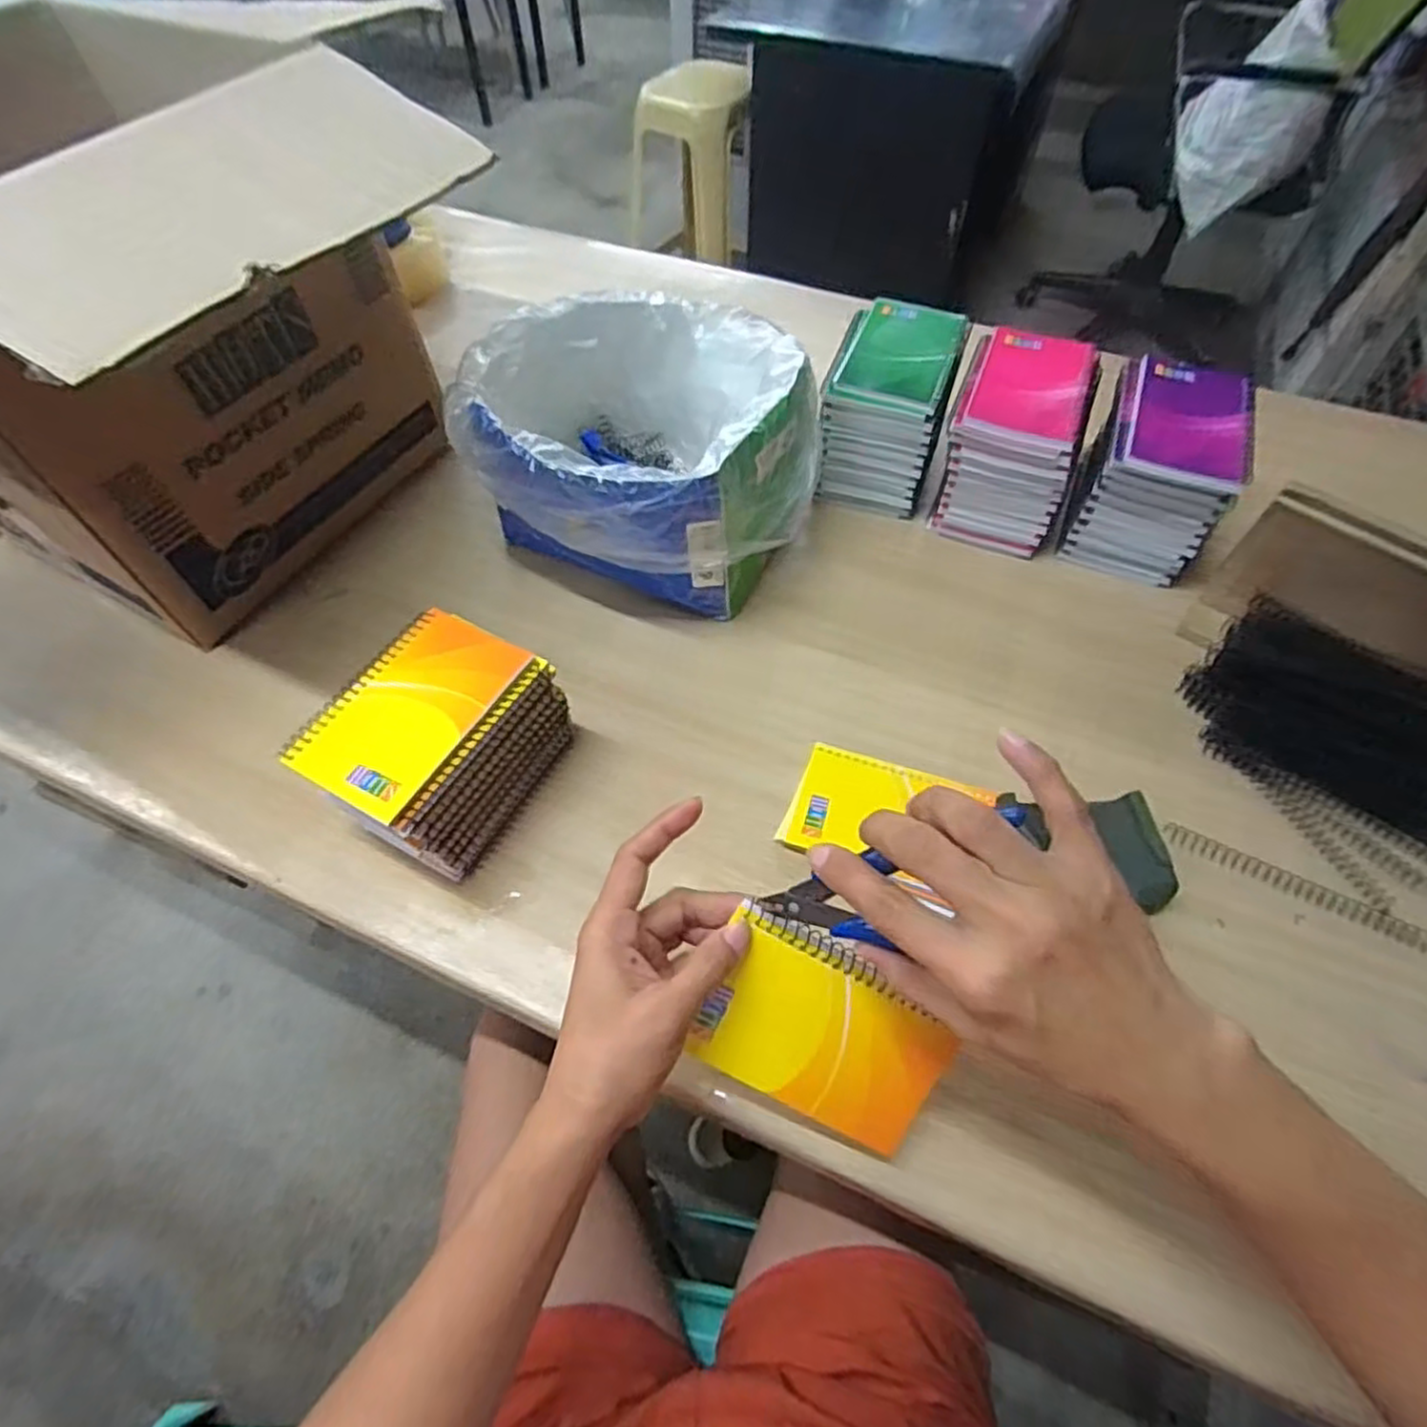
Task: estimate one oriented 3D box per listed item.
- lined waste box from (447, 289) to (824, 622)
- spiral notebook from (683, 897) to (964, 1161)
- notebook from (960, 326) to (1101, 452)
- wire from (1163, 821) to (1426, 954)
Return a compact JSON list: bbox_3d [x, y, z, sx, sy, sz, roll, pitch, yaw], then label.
[{"bbox_3d":[-0.057,-0.196,0.589,0.256,0.150,0.223,17,59,11],"label":"lined waste box"},{"bbox_3d":[0.057,0.159,0.362,0.119,0.005,0.083,32,99,-6],"label":"spiral notebook"},{"bbox_3d":[0.248,-0.253,0.570,0.084,0.015,0.133,20,59,13],"label":"notebook"},{"bbox_3d":[0.359,0.104,0.460,0.148,0.014,0.019,22,60,14],"label":"wire"}]

